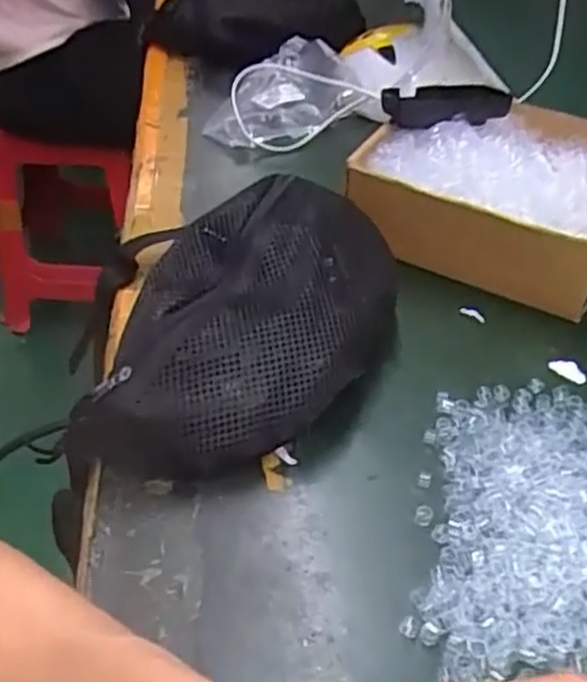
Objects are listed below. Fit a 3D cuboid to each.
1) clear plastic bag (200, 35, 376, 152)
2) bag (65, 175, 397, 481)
[{"bbox_3d":[-0.012,-0.263,0.773,0.177,0.050,0.121,-18,47,-24],"label":"clear plastic bag"},{"bbox_3d":[-0.025,-0.025,0.472,0.168,0.075,0.240,11,42,6],"label":"bag"}]

